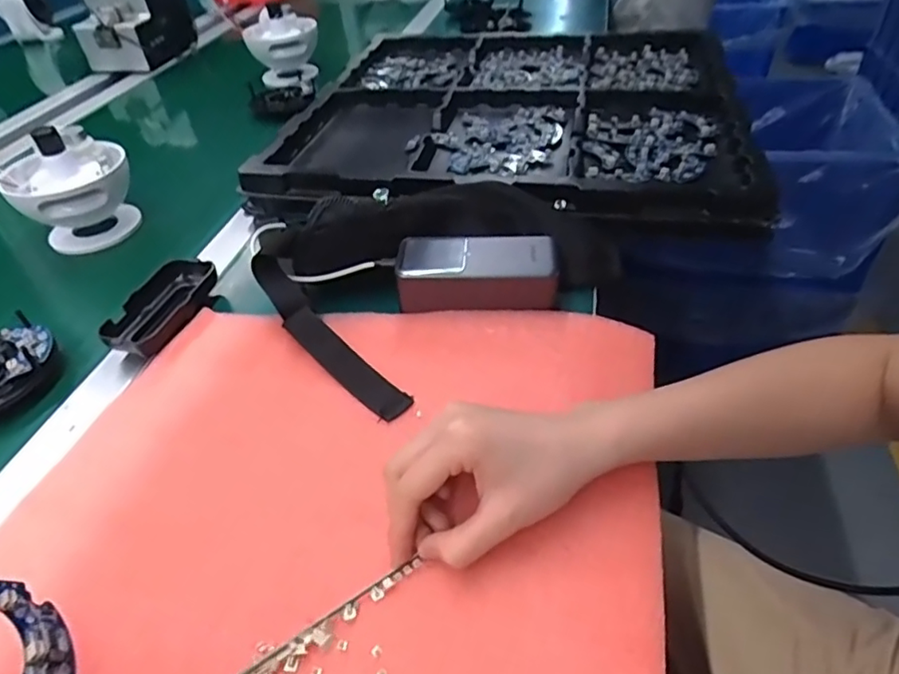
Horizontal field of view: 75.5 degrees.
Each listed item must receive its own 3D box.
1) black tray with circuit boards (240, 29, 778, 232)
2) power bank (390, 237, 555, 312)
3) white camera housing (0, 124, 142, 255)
[{"bbox_3d":[0.087,-0.305,0.749,0.524,0.045,0.538,5,43,11],"label":"black tray with circuit boards"},{"bbox_3d":[0.023,-0.053,0.479,0.126,0.040,0.053,2,42,7],"label":"power bank"},{"bbox_3d":[-0.393,-0.157,0.608,0.112,0.115,0.085,-26,46,-23],"label":"white camera housing"}]

